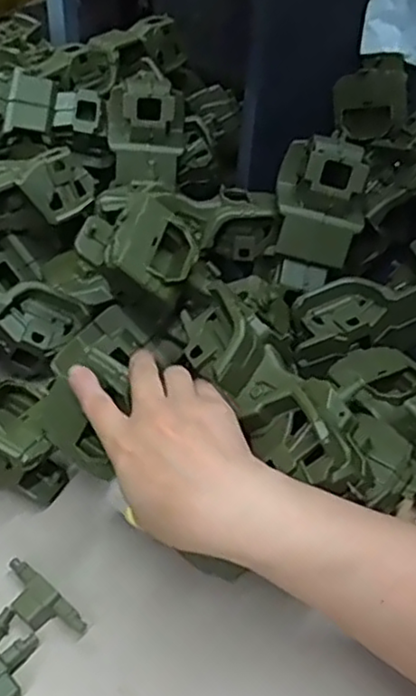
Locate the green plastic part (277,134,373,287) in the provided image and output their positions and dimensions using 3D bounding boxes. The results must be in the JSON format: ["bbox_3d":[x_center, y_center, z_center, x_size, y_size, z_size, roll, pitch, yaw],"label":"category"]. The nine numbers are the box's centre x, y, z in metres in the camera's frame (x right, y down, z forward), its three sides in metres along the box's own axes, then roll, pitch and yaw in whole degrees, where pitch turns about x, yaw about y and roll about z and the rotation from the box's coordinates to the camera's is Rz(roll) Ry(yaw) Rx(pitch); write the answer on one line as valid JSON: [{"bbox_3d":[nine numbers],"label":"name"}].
[{"bbox_3d":[0.095,-0.116,0.583,0.073,0.107,0.064,7,40,7],"label":"green plastic part"}]

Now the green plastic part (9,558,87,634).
[{"bbox_3d":[-0.104,0.154,0.415,0.067,0.015,0.026,29,47,29],"label":"green plastic part"}]

